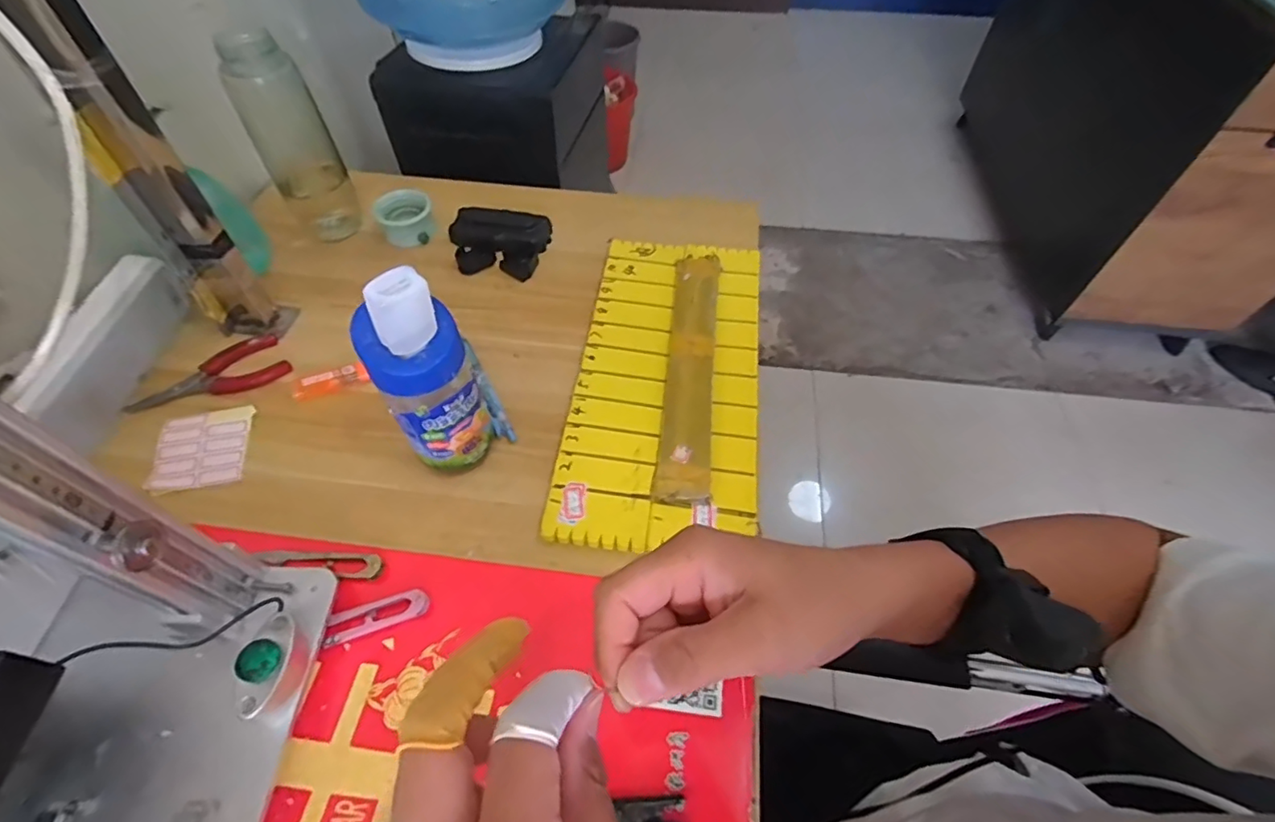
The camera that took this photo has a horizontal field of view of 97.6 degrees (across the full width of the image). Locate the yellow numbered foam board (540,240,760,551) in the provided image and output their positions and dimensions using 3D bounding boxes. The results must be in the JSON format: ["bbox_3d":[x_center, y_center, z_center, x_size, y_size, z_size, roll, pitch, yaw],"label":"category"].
[{"bbox_3d":[0.030,-0.042,0.516,0.163,0.012,0.348,6,55,4],"label":"yellow numbered foam board"}]

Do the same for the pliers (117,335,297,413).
[{"bbox_3d":[-0.386,-0.030,0.504,0.126,0.008,0.056,-23,58,-15],"label":"pliers"}]

